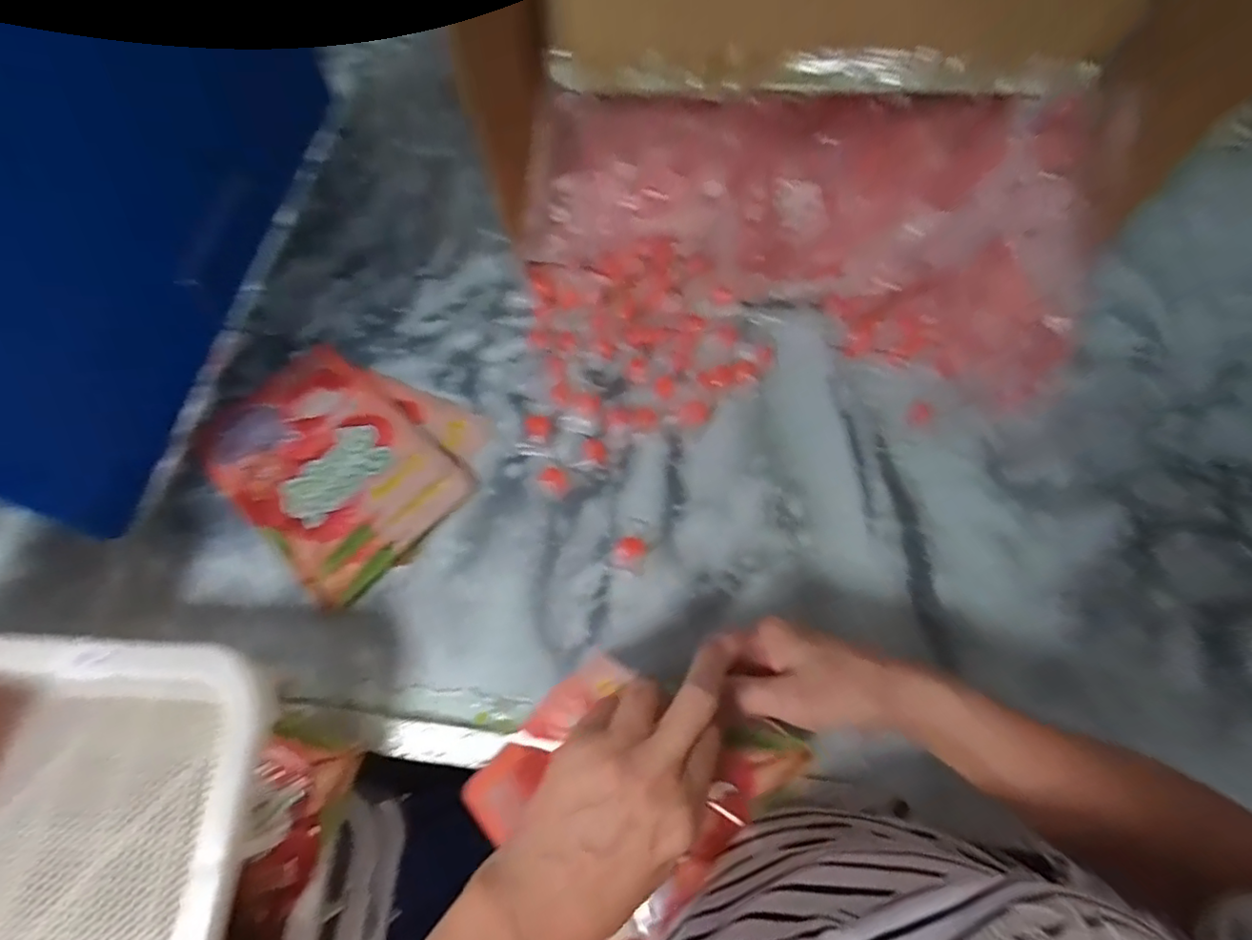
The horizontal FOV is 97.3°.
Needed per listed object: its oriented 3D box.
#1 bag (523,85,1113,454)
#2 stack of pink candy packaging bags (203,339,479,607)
[{"bbox_3d":[0.149,-0.188,0.487,0.467,0.164,0.263,-6,66,-1],"label":"bag"},{"bbox_3d":[-0.274,-0.012,0.501,0.245,0.016,0.158,39,72,17],"label":"stack of pink candy packaging bags"}]

